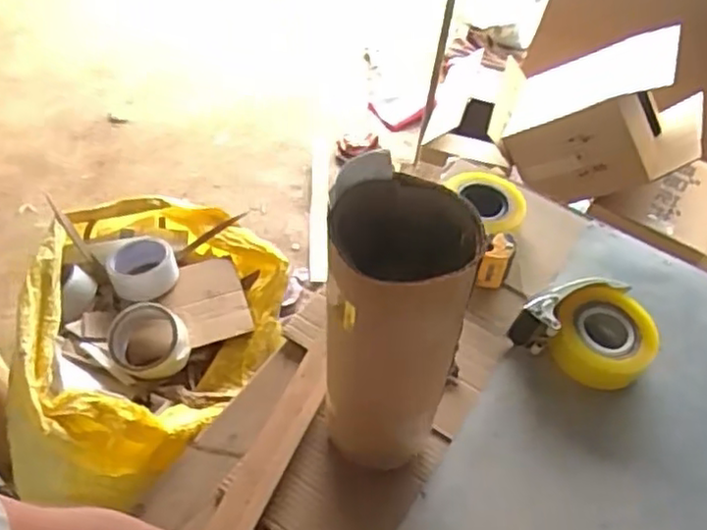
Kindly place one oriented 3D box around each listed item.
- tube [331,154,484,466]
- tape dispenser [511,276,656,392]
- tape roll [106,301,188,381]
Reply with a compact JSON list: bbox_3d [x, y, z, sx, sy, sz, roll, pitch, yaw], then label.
[{"bbox_3d":[0.029,0.077,0.650,0.118,0.350,0.110,0,48,-6],"label":"tube"},{"bbox_3d":[0.300,0.076,0.863,0.163,0.074,0.127,29,53,18],"label":"tape dispenser"},{"bbox_3d":[-0.258,0.096,0.857,0.105,0.035,0.094,36,85,14],"label":"tape roll"}]

